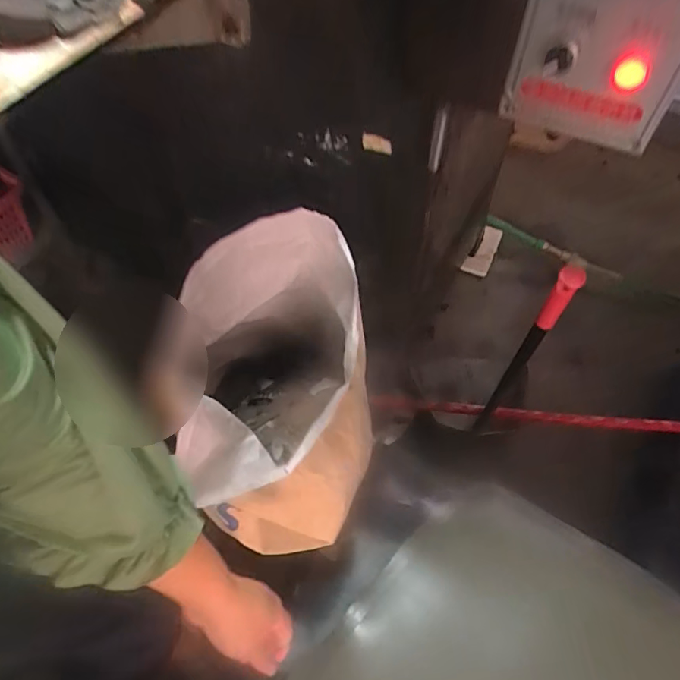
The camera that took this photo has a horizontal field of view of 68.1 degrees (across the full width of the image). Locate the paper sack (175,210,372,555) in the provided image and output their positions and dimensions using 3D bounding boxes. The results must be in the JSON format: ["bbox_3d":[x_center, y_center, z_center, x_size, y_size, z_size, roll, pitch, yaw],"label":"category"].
[{"bbox_3d":[-0.090,0.079,0.747,0.248,0.362,0.366,-8,56,-5],"label":"paper sack"}]

